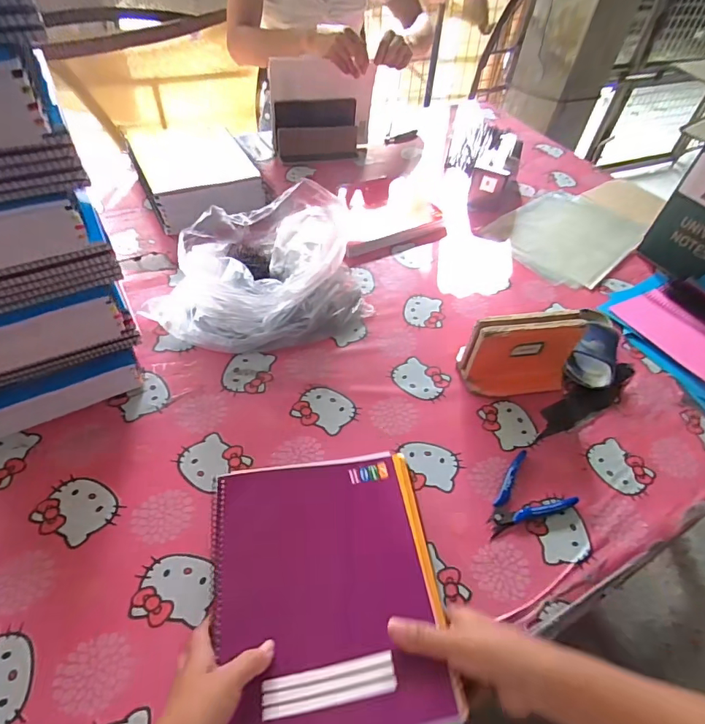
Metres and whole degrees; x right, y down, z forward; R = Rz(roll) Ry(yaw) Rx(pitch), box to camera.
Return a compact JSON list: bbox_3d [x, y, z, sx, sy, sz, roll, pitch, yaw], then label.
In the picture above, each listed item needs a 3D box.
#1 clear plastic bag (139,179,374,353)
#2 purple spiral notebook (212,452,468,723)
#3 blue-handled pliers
[{"bbox_3d":[-0.161,-0.159,0.737,0.327,0.140,0.270,-15,51,-18],"label":"clear plastic bag"},{"bbox_3d":[-0.028,0.207,0.435,0.206,0.022,0.256,-8,44,-3],"label":"purple spiral notebook"},{"bbox_3d":[0.212,0.161,0.576,0.123,0.016,0.086,-14,51,-17],"label":"blue-handled pliers"}]

